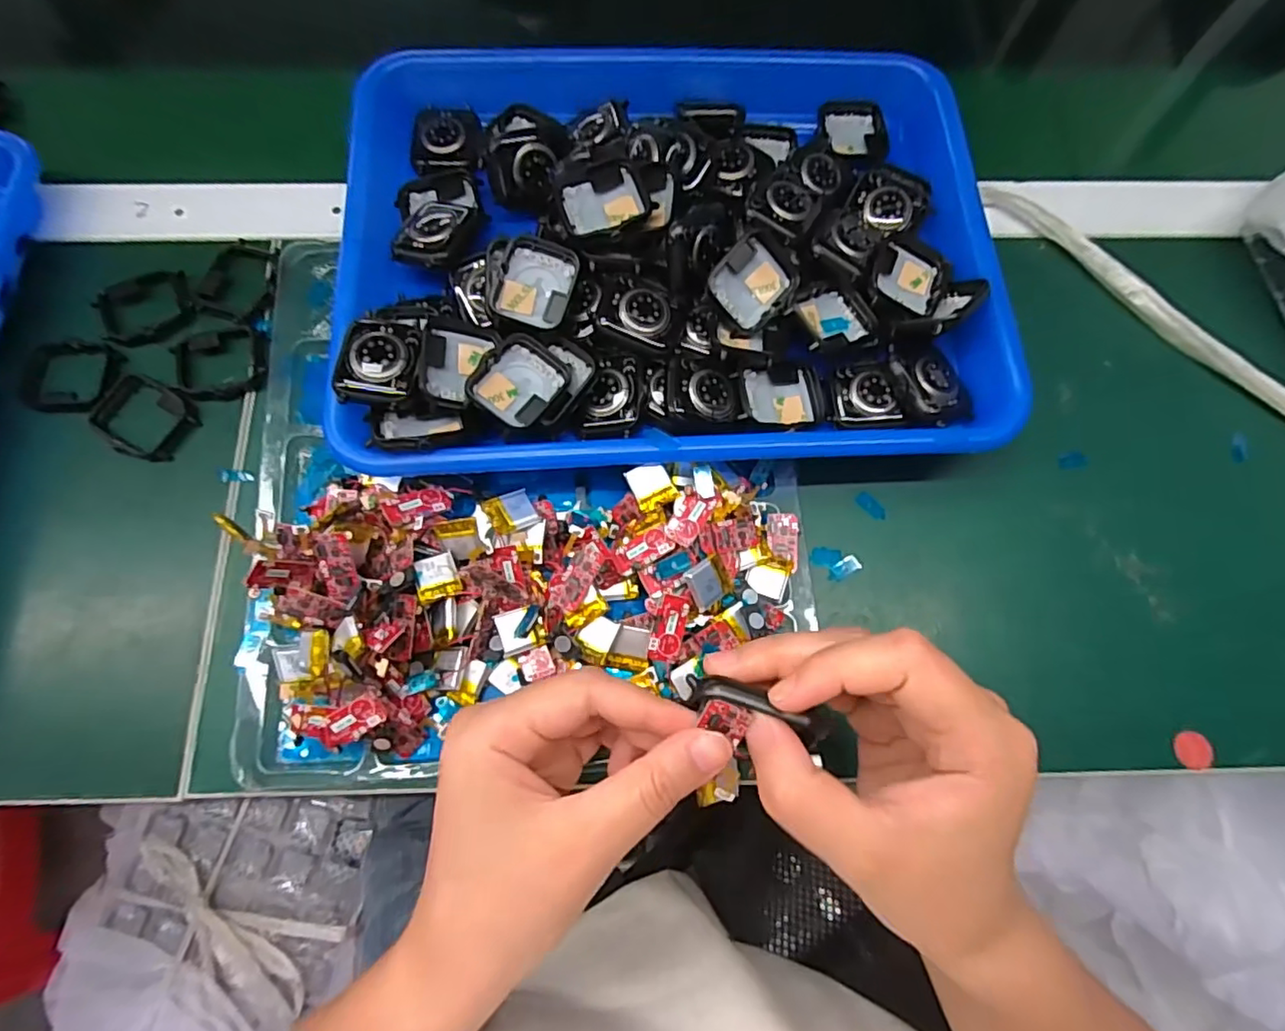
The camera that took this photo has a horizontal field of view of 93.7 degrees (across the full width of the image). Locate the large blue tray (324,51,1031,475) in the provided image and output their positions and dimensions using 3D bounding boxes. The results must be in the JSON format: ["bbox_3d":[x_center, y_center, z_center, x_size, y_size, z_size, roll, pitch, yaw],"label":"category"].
[{"bbox_3d":[0.013,-0.149,0.318,0.321,0.051,0.267,-2,73,-2],"label":"large blue tray"}]

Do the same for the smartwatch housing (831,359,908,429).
[{"bbox_3d":[0.110,-0.060,0.294,0.033,0.013,0.034,-10,74,-5],"label":"smartwatch housing"}]

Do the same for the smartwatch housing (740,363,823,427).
[{"bbox_3d":[0.068,-0.059,0.294,0.041,0.014,0.034,-8,74,-4],"label":"smartwatch housing"}]

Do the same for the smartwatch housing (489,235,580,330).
[{"bbox_3d":[-0.050,-0.110,0.287,0.035,0.008,0.041,18,87,-3],"label":"smartwatch housing"}]

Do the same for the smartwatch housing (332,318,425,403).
[{"bbox_3d":[-0.118,-0.070,0.274,0.037,0.015,0.041,1,73,-2],"label":"smartwatch housing"}]

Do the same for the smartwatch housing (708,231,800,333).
[{"bbox_3d":[0.055,-0.114,0.291,0.045,0.011,0.037,-46,106,-5],"label":"smartwatch housing"}]

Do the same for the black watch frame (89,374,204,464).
[{"bbox_3d":[-0.252,-0.049,0.304,0.045,0.007,0.037,25,74,6],"label":"black watch frame"}]

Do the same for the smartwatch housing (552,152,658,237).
[{"bbox_3d":[-0.018,-0.152,0.288,0.041,0.012,0.038,-15,74,-6],"label":"smartwatch housing"}]

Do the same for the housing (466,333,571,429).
[{"bbox_3d":[-0.057,-0.062,0.276,0.035,0.008,0.040,35,75,9],"label":"housing"}]

